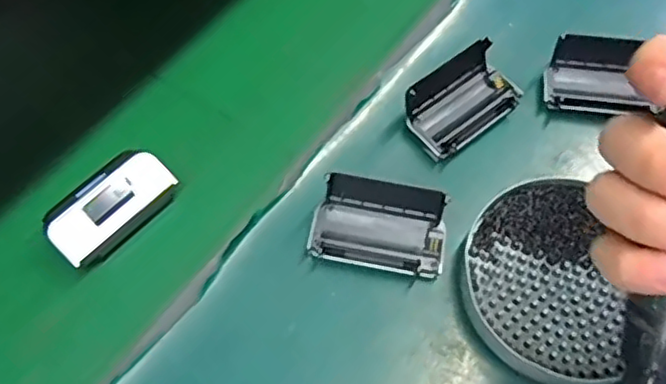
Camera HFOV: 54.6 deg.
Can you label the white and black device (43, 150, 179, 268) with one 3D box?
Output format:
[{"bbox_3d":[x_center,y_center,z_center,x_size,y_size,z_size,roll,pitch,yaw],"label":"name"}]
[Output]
[{"bbox_3d":[-0.132,0.008,0.384,0.037,0.023,0.075,36,68,20],"label":"white and black device"}]

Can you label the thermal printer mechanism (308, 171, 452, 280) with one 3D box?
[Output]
[{"bbox_3d":[0.027,0.019,0.370,0.074,0.033,0.047,9,61,6],"label":"thermal printer mechanism"}]

